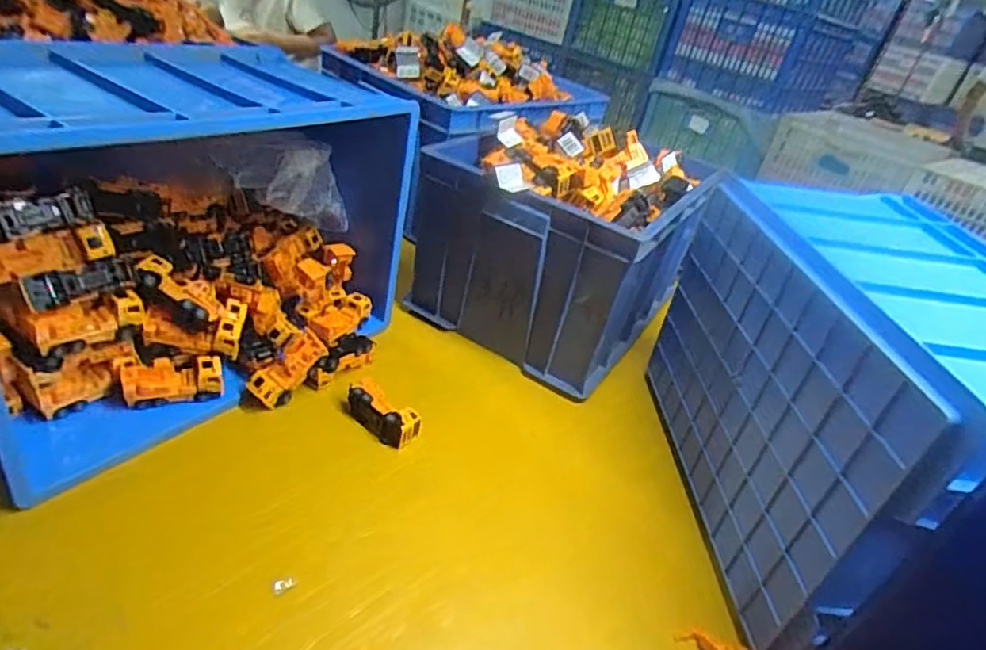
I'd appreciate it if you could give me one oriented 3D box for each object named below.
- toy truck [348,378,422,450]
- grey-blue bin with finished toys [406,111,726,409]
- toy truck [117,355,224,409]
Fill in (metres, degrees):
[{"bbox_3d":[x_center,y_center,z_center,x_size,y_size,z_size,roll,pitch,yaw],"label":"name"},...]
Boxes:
[{"bbox_3d":[-0.141,0.109,0.725,0.105,0.039,0.046,31,37,26],"label":"toy truck"},{"bbox_3d":[0.096,-0.136,0.935,0.348,0.295,0.338,29,36,23],"label":"grey-blue bin with finished toys"},{"bbox_3d":[-0.370,0.063,0.669,0.101,0.045,0.044,-5,37,-25],"label":"toy truck"}]

